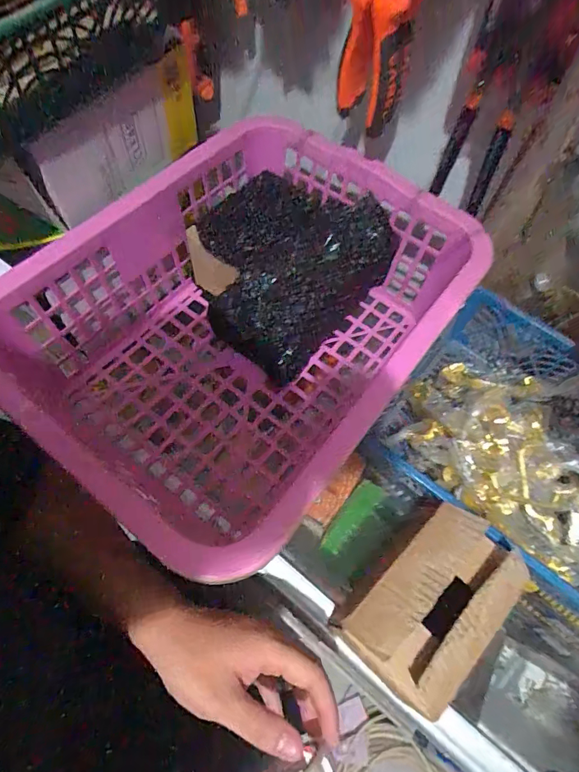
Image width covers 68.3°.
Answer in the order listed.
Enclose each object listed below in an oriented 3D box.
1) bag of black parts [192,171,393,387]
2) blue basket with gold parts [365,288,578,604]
[{"bbox_3d":[-0.012,-0.137,0.504,0.187,0.107,0.195,40,67,17],"label":"bag of black parts"},{"bbox_3d":[0.247,0.069,0.422,0.296,0.071,0.227,42,67,17],"label":"blue basket with gold parts"}]

